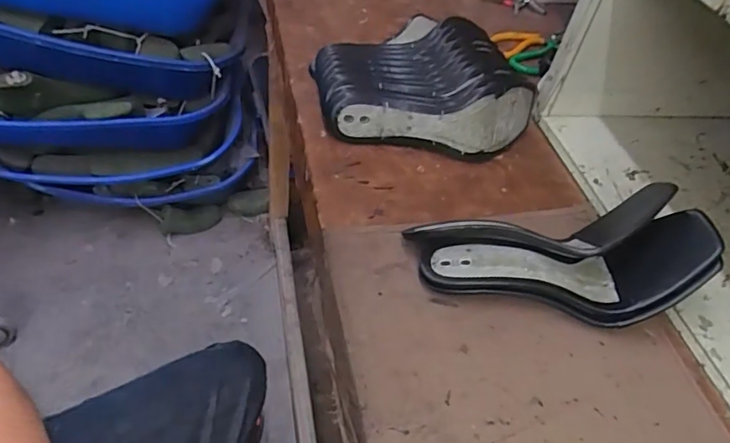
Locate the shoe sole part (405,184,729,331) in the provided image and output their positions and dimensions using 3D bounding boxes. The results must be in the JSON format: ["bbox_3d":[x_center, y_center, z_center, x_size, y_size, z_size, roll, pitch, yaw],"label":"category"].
[{"bbox_3d":[0.171,0.033,0.465,0.248,0.072,0.110,1,48,-9],"label":"shoe sole part"}]

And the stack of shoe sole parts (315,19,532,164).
[{"bbox_3d":[0.068,-0.179,0.644,0.257,0.077,0.220,8,47,-3],"label":"stack of shoe sole parts"}]

